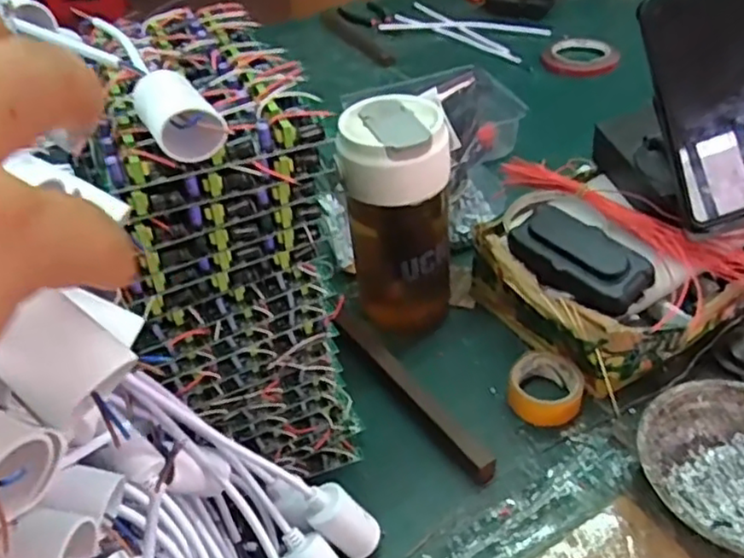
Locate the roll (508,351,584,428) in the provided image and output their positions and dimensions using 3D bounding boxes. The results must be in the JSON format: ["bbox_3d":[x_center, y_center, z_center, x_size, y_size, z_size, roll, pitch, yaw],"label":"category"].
[{"bbox_3d":[0.130,0.078,0.494,0.052,0.022,0.062,12,43,17],"label":"roll"}]

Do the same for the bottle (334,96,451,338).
[{"bbox_3d":[0.022,-0.046,0.527,0.085,0.191,0.071,-2,40,3],"label":"bottle"}]

